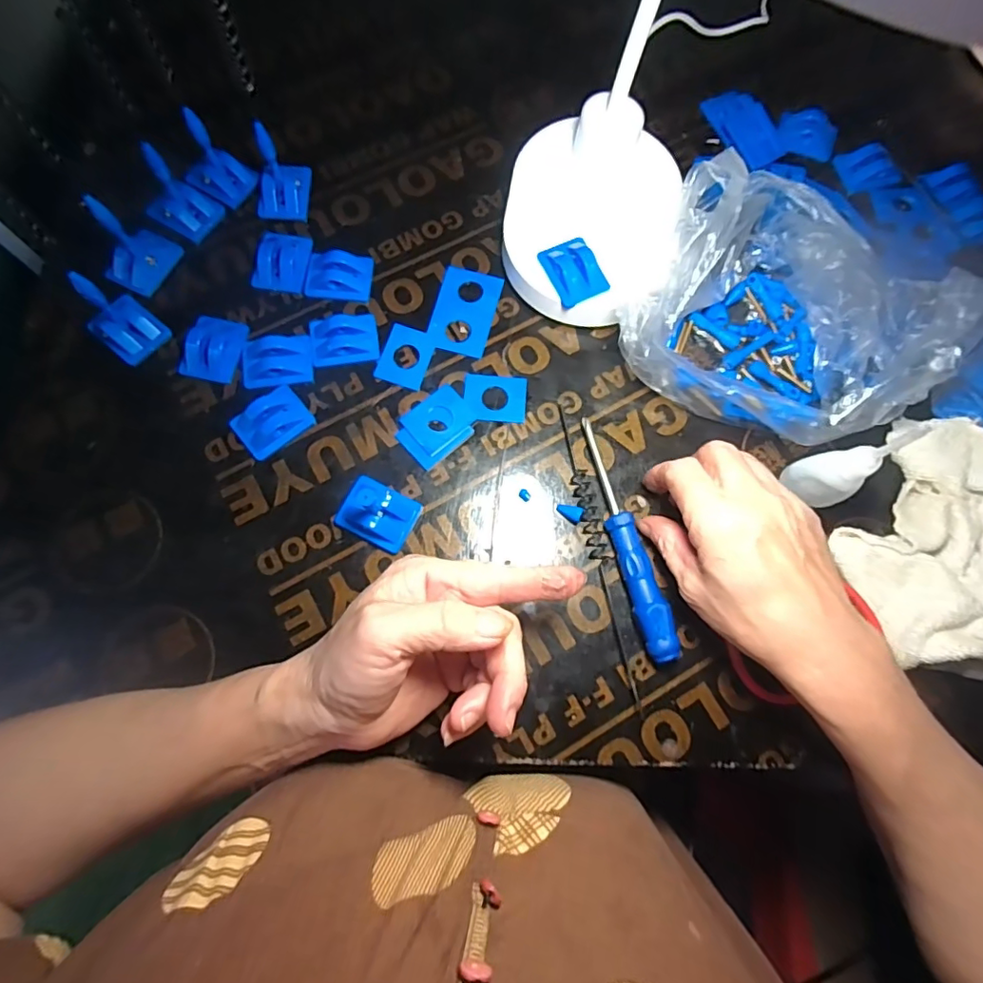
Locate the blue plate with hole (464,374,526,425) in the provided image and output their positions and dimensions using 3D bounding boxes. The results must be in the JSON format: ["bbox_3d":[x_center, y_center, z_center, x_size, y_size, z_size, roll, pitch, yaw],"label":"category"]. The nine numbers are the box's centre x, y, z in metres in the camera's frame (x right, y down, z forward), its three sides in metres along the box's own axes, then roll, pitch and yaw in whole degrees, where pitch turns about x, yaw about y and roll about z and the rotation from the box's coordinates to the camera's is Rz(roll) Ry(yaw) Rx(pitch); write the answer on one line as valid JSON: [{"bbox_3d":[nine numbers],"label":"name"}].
[{"bbox_3d":[0.003,-0.062,0.356,0.041,0.004,0.033,5,75,0],"label":"blue plate with hole"}]

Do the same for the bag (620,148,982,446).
[{"bbox_3d":[0.191,-0.116,0.333,0.175,0.084,0.155,27,76,6],"label":"bag"}]

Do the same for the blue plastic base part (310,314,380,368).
[{"bbox_3d":[-0.098,-0.102,0.360,0.043,0.009,0.035,-10,75,-4],"label":"blue plastic base part"}]

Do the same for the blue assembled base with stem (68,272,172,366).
[{"bbox_3d":[-0.237,-0.112,0.332,0.037,0.053,0.034,37,77,9],"label":"blue assembled base with stem"}]

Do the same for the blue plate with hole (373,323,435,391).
[{"bbox_3d":[-0.057,-0.091,0.360,0.033,0.004,0.041,17,75,4],"label":"blue plate with hole"}]

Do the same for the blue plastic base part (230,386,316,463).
[{"bbox_3d":[-0.140,-0.045,0.342,0.045,0.012,0.033,-37,78,-10],"label":"blue plastic base part"}]

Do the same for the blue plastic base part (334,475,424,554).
[{"bbox_3d":[-0.069,0.014,0.328,0.044,0.012,0.035,26,76,6],"label":"blue plastic base part"}]

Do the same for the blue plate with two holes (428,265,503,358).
[{"bbox_3d":[-0.018,-0.125,0.372,0.041,0.004,0.064,13,75,3],"label":"blue plate with two holes"}]

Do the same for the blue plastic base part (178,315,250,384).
[{"bbox_3d":[-0.181,-0.095,0.349,0.035,0.015,0.044,14,75,3],"label":"blue plastic base part"}]

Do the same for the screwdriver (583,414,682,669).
[{"bbox_3d":[0.081,0.027,0.329,0.017,0.016,0.151,-14,75,-5],"label":"screwdriver"}]

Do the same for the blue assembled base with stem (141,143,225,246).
[{"bbox_3d":[-0.212,-0.201,0.359,0.037,0.055,0.035,32,76,7],"label":"blue assembled base with stem"}]

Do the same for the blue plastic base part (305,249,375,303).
[{"bbox_3d":[-0.104,-0.149,0.367,0.043,0.010,0.035,5,75,0],"label":"blue plastic base part"}]

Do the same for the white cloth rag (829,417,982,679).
[{"bbox_3d":[0.280,0.040,0.312,0.132,0.040,0.158,-33,78,-9],"label":"white cloth rag"}]

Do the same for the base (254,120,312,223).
[{"bbox_3d":[-0.147,-0.217,0.366,0.033,0.047,0.036,-2,75,-2],"label":"base"}]

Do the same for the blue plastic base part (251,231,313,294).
[{"bbox_3d":[-0.144,-0.160,0.369,0.035,0.013,0.044,6,75,1],"label":"blue plastic base part"}]

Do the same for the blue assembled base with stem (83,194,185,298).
[{"bbox_3d":[-0.237,-0.163,0.345,0.035,0.054,0.043,24,76,5],"label":"blue assembled base with stem"}]

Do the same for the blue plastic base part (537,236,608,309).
[{"bbox_3d":[0.054,-0.144,0.350,0.032,0.010,0.041,-23,76,-7],"label":"blue plastic base part"}]

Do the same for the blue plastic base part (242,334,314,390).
[{"bbox_3d":[-0.141,-0.087,0.353,0.045,0.010,0.036,-7,75,-3],"label":"blue plastic base part"}]

